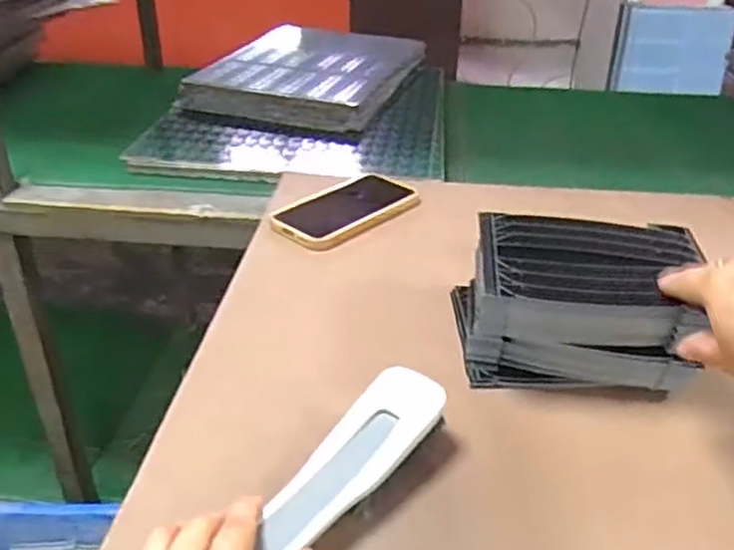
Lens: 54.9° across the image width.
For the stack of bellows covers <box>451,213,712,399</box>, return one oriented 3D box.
[{"bbox_3d":[0.159,0.022,0.544,0.166,0.094,0.109,2,29,2],"label":"stack of bellows covers"}]

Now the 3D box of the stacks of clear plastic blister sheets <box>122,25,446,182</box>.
[{"bbox_3d":[-0.075,-0.293,1.136,0.415,0.082,0.601,5,33,6],"label":"stacks of clear plastic blister sheets"}]

